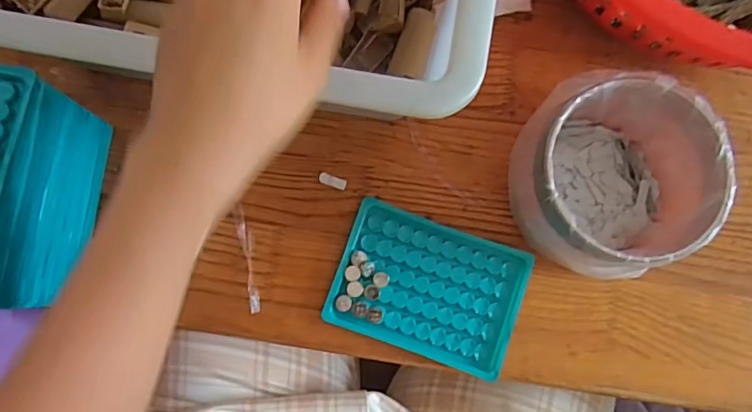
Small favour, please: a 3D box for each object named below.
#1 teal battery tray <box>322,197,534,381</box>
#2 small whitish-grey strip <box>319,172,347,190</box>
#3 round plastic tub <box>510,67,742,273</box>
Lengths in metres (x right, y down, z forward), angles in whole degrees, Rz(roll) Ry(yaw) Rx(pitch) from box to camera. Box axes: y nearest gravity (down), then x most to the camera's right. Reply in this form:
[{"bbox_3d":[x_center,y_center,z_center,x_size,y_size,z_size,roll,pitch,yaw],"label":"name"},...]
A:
[{"bbox_3d":[0.038,0.059,0.378,0.131,0.010,0.093,20,81,0],"label":"teal battery tray"},{"bbox_3d":[-0.032,-0.019,0.392,0.021,0.004,0.008,19,81,0],"label":"small whitish-grey strip"},{"bbox_3d":[0.158,-0.019,0.351,0.112,0.073,0.115,0,82,-3],"label":"round plastic tub"}]

